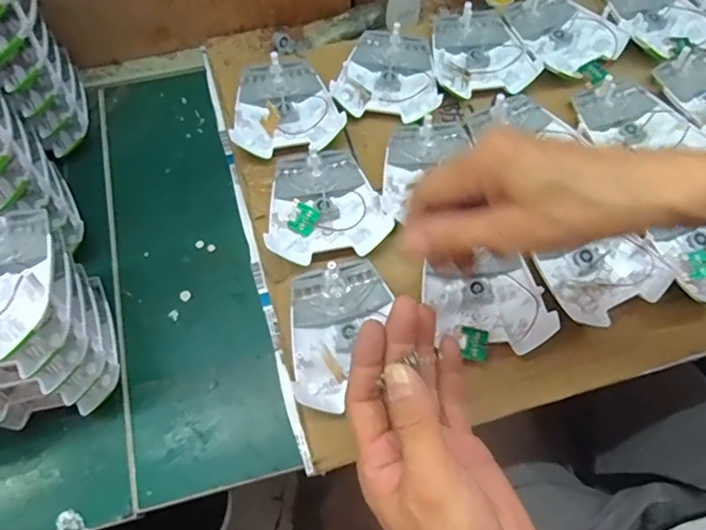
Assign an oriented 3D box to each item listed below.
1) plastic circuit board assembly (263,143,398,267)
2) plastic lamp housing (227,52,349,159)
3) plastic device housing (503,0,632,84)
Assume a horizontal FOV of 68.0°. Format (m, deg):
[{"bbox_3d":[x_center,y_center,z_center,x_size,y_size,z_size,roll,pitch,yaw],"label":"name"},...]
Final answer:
[{"bbox_3d":[-0.027,-0.058,0.444,0.097,0.014,0.114,-12,65,-6],"label":"plastic circuit board assembly"},{"bbox_3d":[-0.069,-0.150,0.493,0.097,0.026,0.112,-17,65,-9],"label":"plastic lamp housing"},{"bbox_3d":[0.213,-0.234,0.525,0.093,0.015,0.125,-25,67,-12],"label":"plastic device housing"}]

